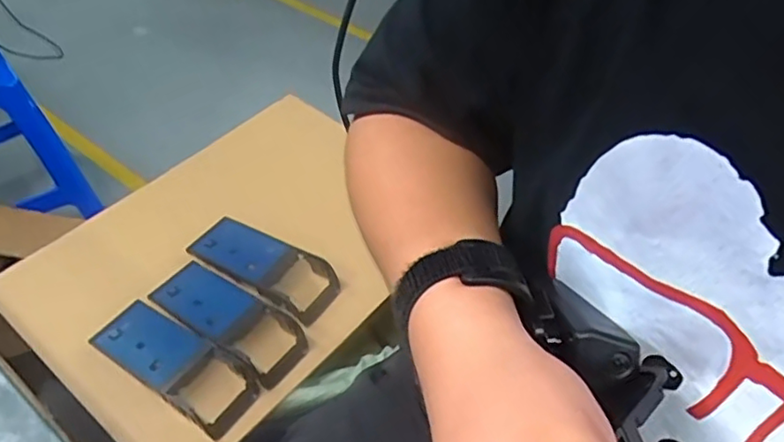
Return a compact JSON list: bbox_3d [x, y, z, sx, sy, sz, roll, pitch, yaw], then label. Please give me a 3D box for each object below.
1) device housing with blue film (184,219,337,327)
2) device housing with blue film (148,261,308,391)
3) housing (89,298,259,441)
[{"bbox_3d":[-0.175,0.057,0.816,0.210,0.018,0.082,25,53,20],"label":"device housing with blue film"},{"bbox_3d":[-0.206,0.116,0.757,0.211,0.024,0.079,29,54,23],"label":"device housing with blue film"},{"bbox_3d":[-0.261,0.164,0.719,0.216,0.028,0.082,26,53,21],"label":"housing"}]

